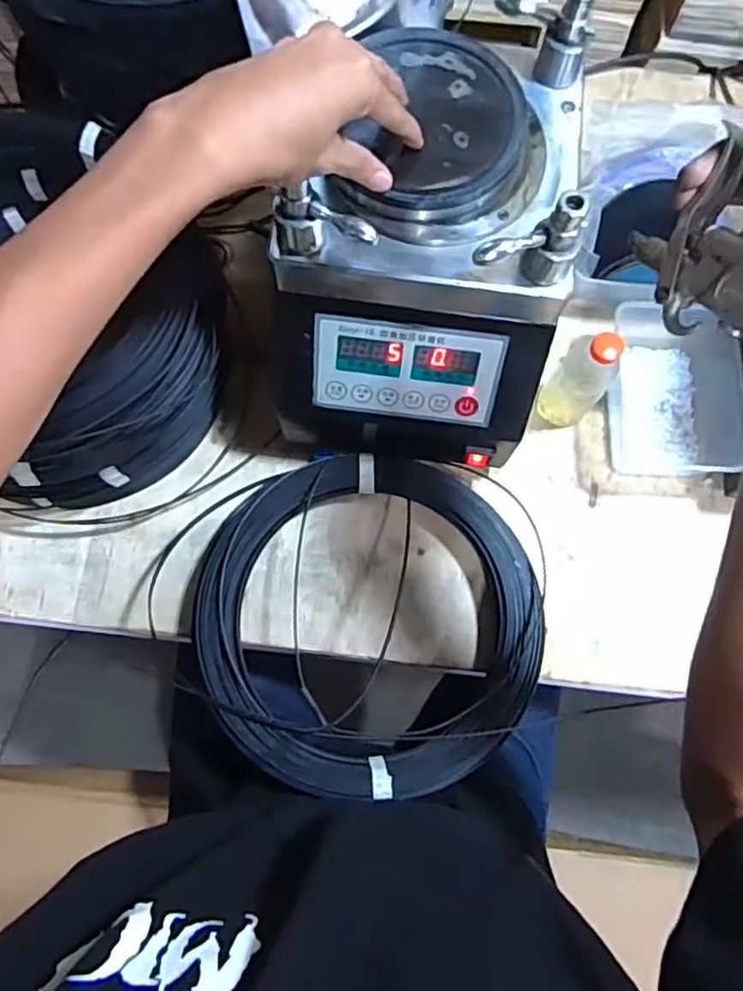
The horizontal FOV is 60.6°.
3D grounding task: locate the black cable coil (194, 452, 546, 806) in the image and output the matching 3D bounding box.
[{"bbox_3d":[0.000,0.111,0.590,0.305,0.059,0.303,0,76,0],"label":"black cable coil"}]

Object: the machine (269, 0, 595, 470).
[{"bbox_3d":[0.037,-0.192,0.535,0.221,0.251,0.261,2,76,0],"label":"machine"}]

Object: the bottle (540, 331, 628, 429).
[{"bbox_3d":[0.200,-0.110,0.610,0.049,0.134,0.042,31,78,7],"label":"bottle"}]

